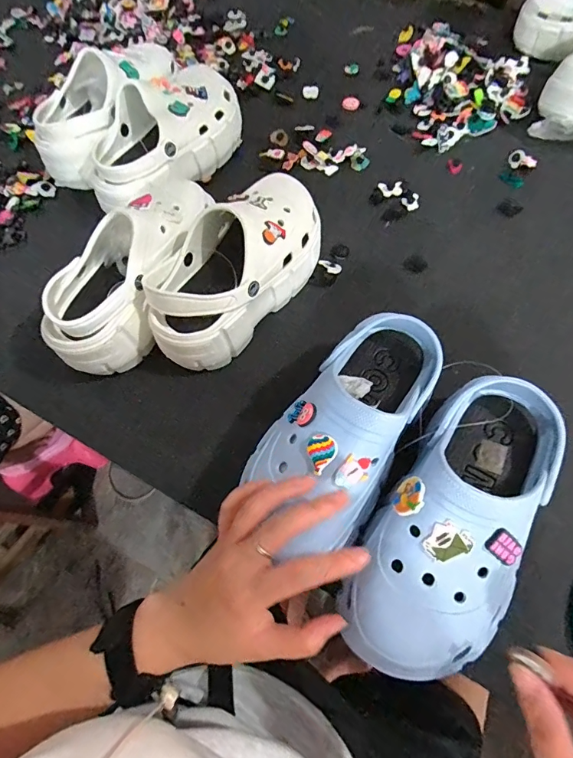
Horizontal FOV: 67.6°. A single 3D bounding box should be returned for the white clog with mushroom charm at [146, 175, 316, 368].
[{"bbox_3d":[-0.050,-0.122,0.461,0.101,0.092,0.241,33,70,18],"label":"white clog with mushroom charm"}]

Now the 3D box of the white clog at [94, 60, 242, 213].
[{"bbox_3d":[-0.158,-0.313,0.565,0.109,0.098,0.241,30,68,16],"label":"white clog"}]

